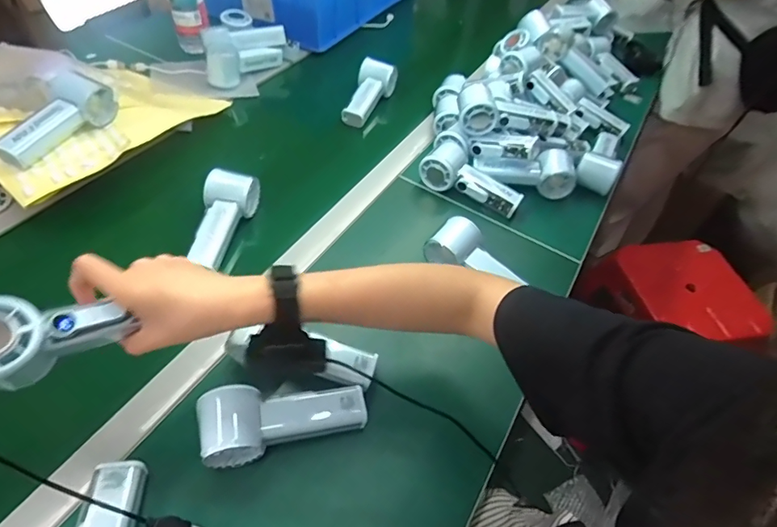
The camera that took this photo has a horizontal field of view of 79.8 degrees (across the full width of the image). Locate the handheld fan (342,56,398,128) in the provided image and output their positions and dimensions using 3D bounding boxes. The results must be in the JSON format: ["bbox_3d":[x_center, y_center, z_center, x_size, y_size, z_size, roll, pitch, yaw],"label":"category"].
[{"bbox_3d":[-0.039,-0.296,0.813,0.060,0.053,0.133,23,64,13],"label":"handheld fan"}]

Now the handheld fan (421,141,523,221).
[{"bbox_3d":[0.120,-0.120,0.684,0.151,0.057,0.050,29,52,0],"label":"handheld fan"}]

